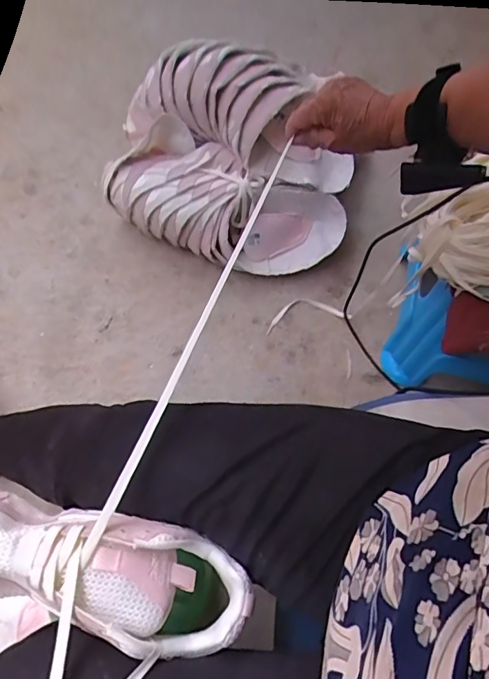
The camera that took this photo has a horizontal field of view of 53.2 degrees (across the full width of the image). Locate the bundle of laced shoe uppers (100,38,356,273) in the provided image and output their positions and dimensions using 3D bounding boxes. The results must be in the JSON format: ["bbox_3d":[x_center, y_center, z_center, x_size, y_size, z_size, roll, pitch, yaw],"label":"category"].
[{"bbox_3d":[-0.022,-0.301,0.843,0.417,0.243,0.258,11,63,3],"label":"bundle of laced shoe uppers"}]

